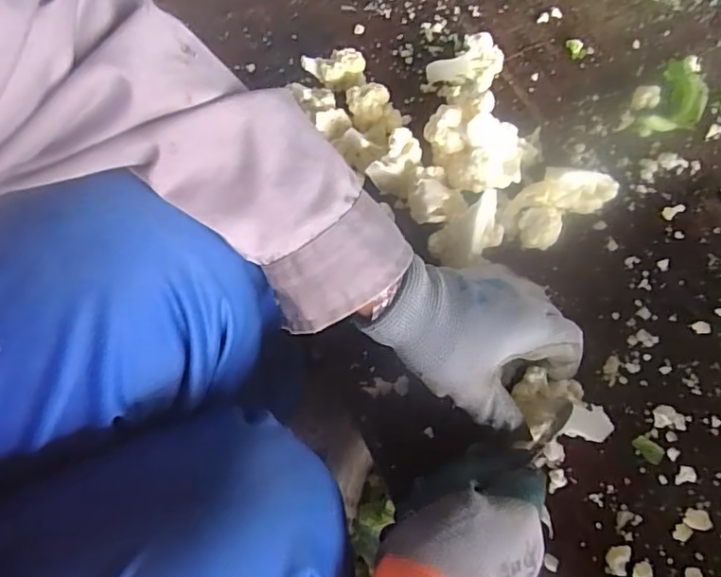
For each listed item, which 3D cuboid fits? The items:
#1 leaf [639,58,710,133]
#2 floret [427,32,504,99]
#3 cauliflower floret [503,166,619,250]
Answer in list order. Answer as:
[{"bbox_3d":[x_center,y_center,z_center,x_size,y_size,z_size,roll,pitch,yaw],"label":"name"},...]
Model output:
[{"bbox_3d":[0.274,-0.166,0.473,0.042,0.020,0.079,30,71,15],"label":"leaf"},{"bbox_3d":[0.093,-0.196,0.493,0.059,0.037,0.043,-15,66,-3],"label":"floret"},{"bbox_3d":[0.154,-0.068,0.433,0.081,0.037,0.044,-34,69,-11],"label":"cauliflower floret"}]

